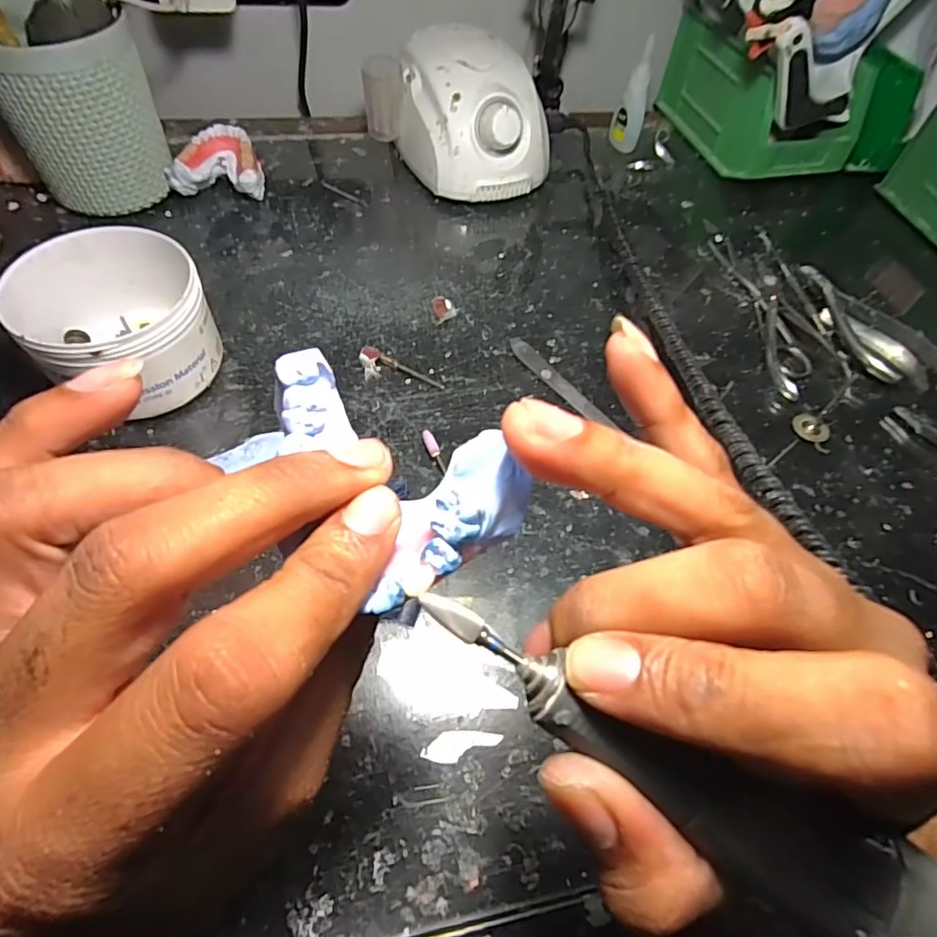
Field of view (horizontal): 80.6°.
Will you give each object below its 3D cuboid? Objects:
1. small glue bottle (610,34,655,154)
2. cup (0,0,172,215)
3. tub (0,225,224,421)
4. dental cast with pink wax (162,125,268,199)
[{"bbox_3d":[0.147,-0.326,0.487,0.024,0.082,0.021,8,57,0],"label":"small glue bottle"},{"bbox_3d":[-0.263,-0.242,0.380,0.088,0.111,0.086,2,57,-4],"label":"cup"},{"bbox_3d":[-0.196,-0.083,0.311,0.092,0.062,0.104,-34,66,-24],"label":"tub"},{"bbox_3d":[-0.189,-0.232,0.426,0.063,0.034,0.054,2,57,-4],"label":"dental cast with pink wax"}]

